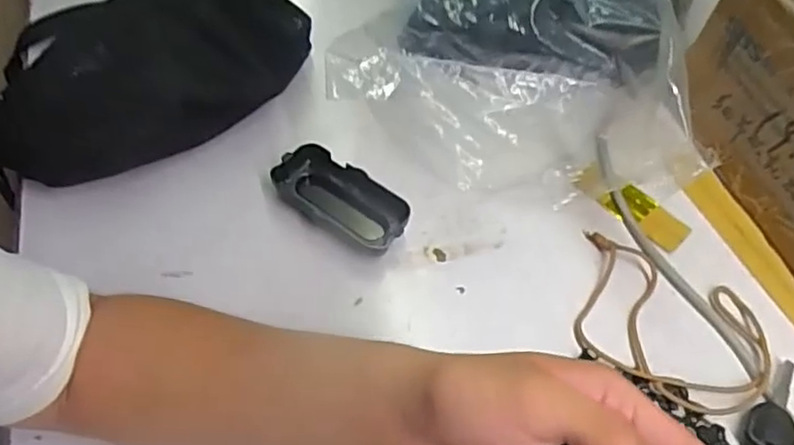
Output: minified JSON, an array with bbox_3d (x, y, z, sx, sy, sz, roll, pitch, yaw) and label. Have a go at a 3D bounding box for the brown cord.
[{"bbox_3d":[0.202,0.078,0.476,0.137,0.011,0.109,21,56,10],"label":"brown cord"}]

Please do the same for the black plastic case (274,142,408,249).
[{"bbox_3d":[-0.041,-0.020,0.506,0.107,0.029,0.044,27,58,14],"label":"black plastic case"}]

